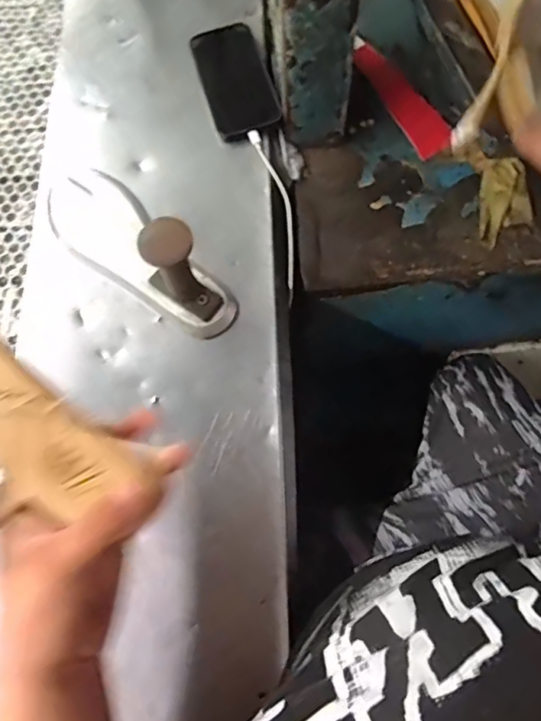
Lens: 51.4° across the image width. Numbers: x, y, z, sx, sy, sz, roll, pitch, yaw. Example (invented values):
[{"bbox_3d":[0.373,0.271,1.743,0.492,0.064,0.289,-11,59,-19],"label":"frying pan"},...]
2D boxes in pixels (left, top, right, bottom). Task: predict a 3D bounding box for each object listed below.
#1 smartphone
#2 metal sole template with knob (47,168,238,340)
[{"bbox_3d":[-0.037,-0.303,0.607,0.074,0.013,0.145,-17,70,-4],"label":"smartphone"},{"bbox_3d":[-0.136,-0.120,0.499,0.084,0.109,0.236,-41,74,-12],"label":"metal sole template with knob"}]

